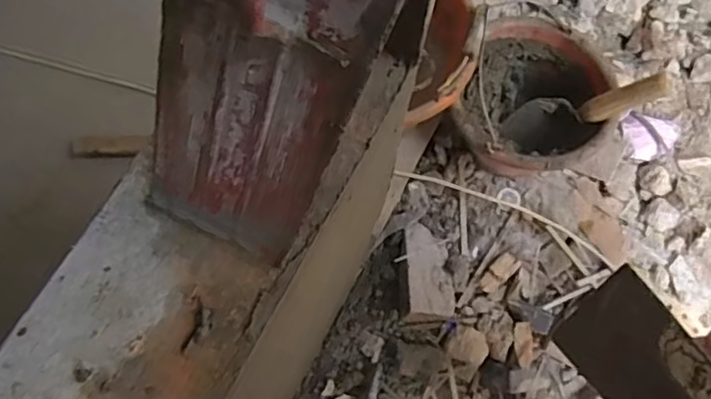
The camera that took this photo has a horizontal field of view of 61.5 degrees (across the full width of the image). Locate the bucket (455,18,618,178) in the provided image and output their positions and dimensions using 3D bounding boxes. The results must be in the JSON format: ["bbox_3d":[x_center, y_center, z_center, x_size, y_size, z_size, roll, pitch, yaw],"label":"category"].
[{"bbox_3d":[0.261,-0.136,0.931,0.212,0.158,0.242,21,74,4],"label":"bucket"}]

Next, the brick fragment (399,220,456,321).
[{"bbox_3d":[0.112,0.114,0.930,0.081,0.045,0.155,4,73,-1],"label":"brick fragment"}]

